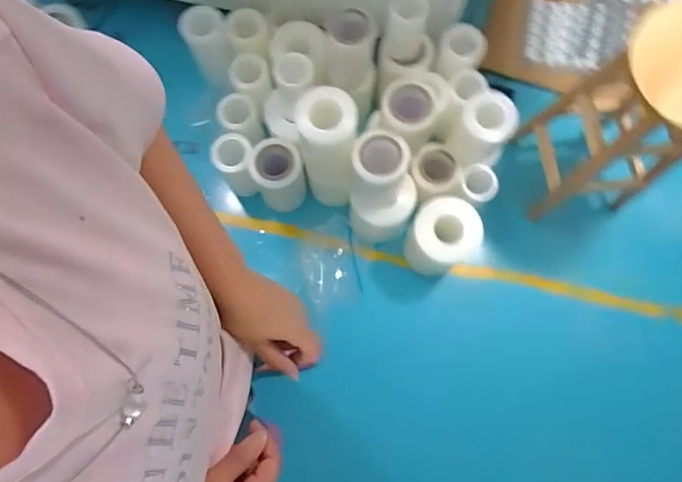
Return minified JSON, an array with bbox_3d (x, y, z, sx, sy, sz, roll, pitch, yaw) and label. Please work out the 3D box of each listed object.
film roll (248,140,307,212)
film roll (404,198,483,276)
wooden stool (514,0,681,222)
[{"bbox_3d":[-0.175,-0.177,1.383,0.137,0.219,0.136,0,78,-1],"label":"film roll"},{"bbox_3d":[0.273,-0.006,1.346,0.165,0.255,0.160,0,78,-1],"label":"film roll"},{"bbox_3d":[0.696,-0.277,1.223,0.300,0.616,0.305,0,78,-1],"label":"wooden stool"}]

